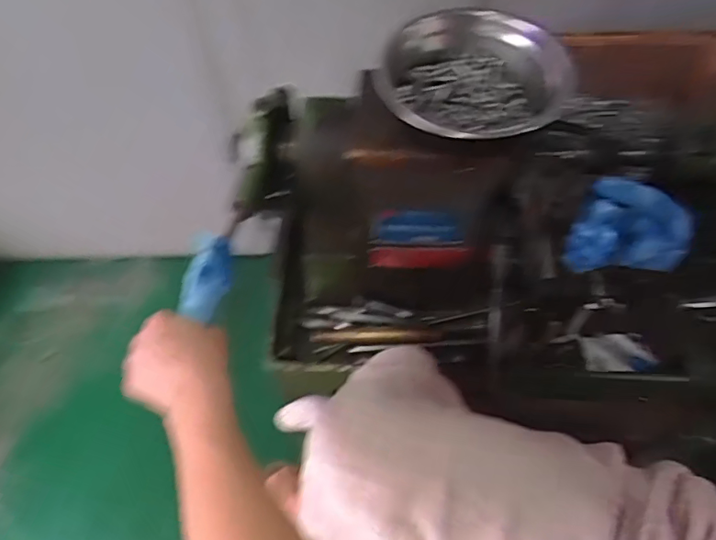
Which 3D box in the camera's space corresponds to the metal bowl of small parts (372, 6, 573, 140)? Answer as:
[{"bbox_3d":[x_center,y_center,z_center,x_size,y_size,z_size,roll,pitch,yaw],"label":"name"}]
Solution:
[{"bbox_3d":[0.100,-0.170,0.492,0.169,0.050,0.158,-1,59,2],"label":"metal bowl of small parts"}]

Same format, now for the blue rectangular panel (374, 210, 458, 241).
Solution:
[{"bbox_3d":[0.063,-0.049,0.590,0.088,0.040,0.010,0,59,2],"label":"blue rectangular panel"}]

